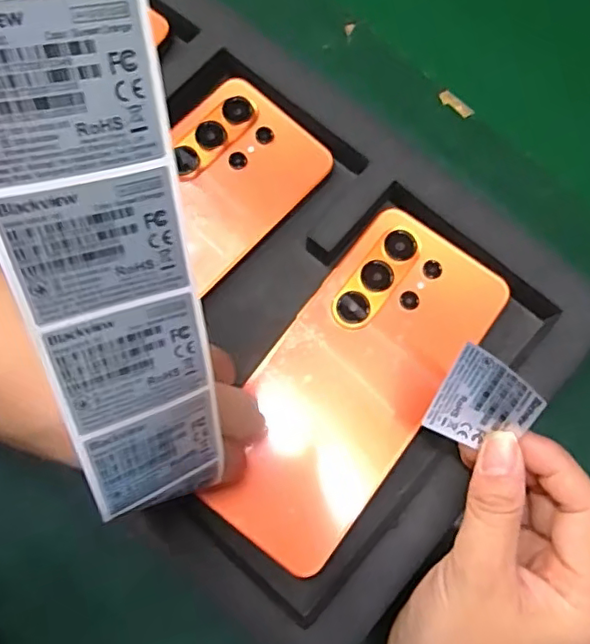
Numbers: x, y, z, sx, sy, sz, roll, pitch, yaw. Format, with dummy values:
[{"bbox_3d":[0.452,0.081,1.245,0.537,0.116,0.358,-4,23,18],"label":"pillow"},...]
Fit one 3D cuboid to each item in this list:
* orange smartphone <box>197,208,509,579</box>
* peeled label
[{"bbox_3d":[0.028,0.029,0.277,0.079,0.006,0.169,31,80,7],"label":"orange smartphone"},{"bbox_3d":[0.070,0.032,0.219,0.033,0.039,0.008,35,35,17],"label":"peeled label"}]

